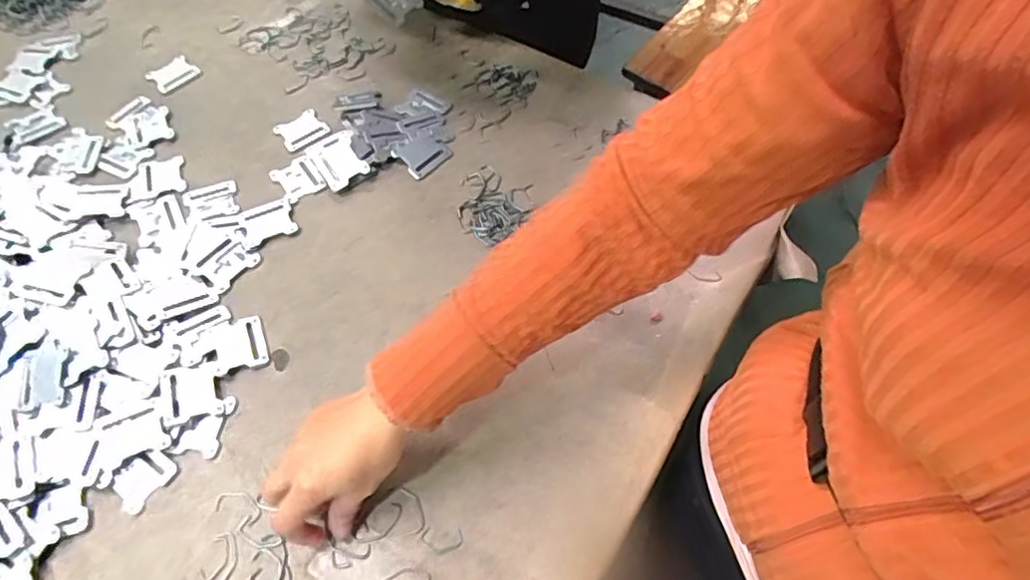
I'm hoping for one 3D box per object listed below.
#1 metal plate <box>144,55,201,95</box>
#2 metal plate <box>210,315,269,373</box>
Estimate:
[{"bbox_3d":[-0.394,-0.251,0.679,0.051,0.005,0.042,-40,69,-21],"label":"metal plate"},{"bbox_3d":[-0.242,0.046,0.517,0.043,0.005,0.048,-15,62,-9],"label":"metal plate"}]

